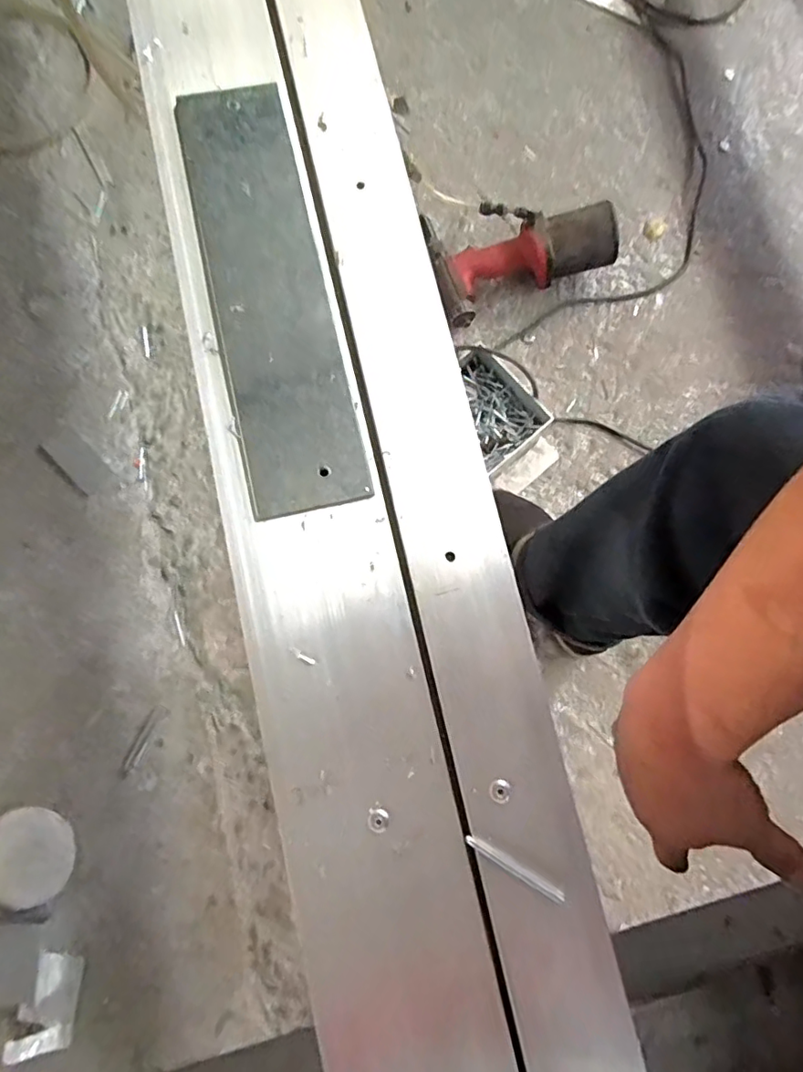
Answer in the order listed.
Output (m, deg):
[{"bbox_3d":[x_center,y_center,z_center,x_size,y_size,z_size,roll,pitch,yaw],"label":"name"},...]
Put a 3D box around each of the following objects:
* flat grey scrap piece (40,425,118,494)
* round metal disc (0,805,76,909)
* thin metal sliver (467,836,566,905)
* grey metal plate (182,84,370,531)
[{"bbox_3d":[-0.480,-0.114,0.837,0.117,0.006,0.049,43,80,8],"label":"flat grey scrap piece"},{"bbox_3d":[-0.472,0.405,0.713,0.098,0.014,0.114,-6,82,-24],"label":"round metal disc"},{"bbox_3d":[0.052,0.152,0.258,0.051,0.004,0.005,32,80,4],"label":"thin metal sliver"},{"bbox_3d":[-0.071,-0.133,0.301,0.057,0.006,0.244,-13,81,-5],"label":"grey metal plate"}]

